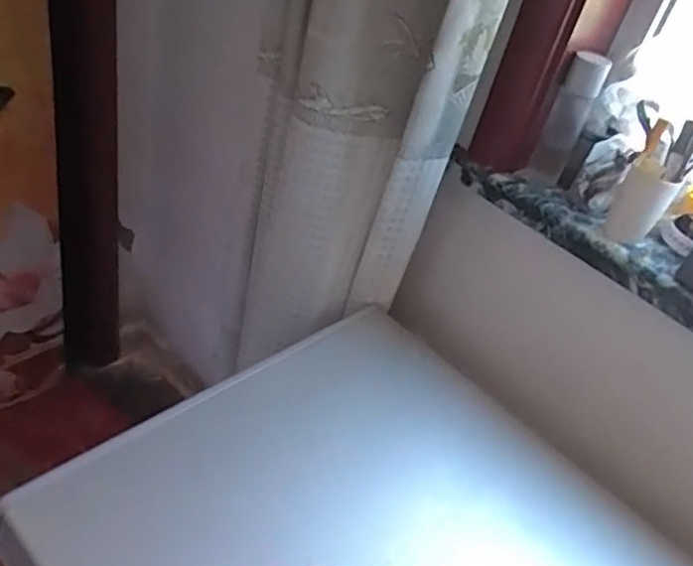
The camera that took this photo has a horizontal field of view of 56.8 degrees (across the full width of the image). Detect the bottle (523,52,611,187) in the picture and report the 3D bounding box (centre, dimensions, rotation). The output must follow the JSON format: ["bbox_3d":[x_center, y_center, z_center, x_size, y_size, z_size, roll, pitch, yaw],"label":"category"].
[{"bbox_3d":[0.292,-0.212,0.845,0.056,0.168,0.059,33,51,24],"label":"bottle"}]

